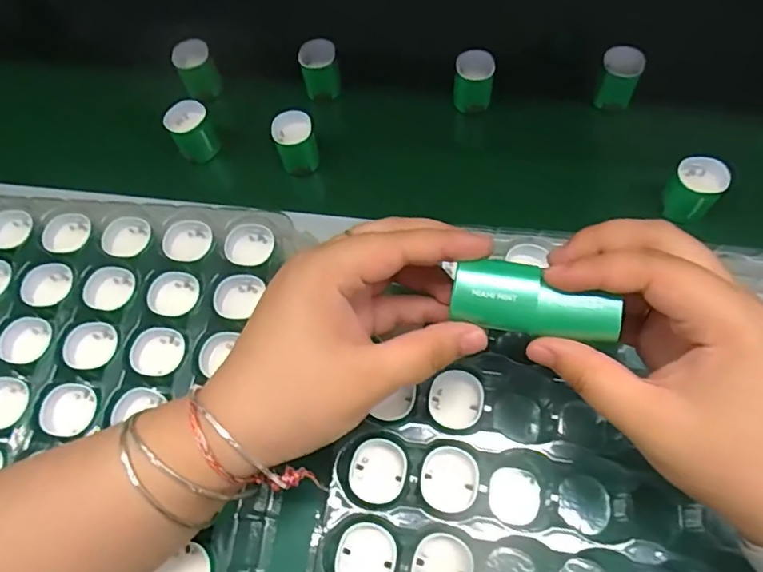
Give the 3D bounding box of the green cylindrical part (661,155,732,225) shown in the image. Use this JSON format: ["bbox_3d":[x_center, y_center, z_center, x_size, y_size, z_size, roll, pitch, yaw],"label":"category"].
[{"bbox_3d":[0.205,-0.063,0.357,0.030,0.031,0.033,-1,65,3],"label":"green cylindrical part"}]

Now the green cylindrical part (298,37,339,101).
[{"bbox_3d":[-0.048,-0.170,0.428,0.027,0.037,0.027,-1,65,3],"label":"green cylindrical part"}]

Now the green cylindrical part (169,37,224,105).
[{"bbox_3d":[-0.145,-0.169,0.432,0.029,0.035,0.034,-24,66,-8],"label":"green cylindrical part"}]

